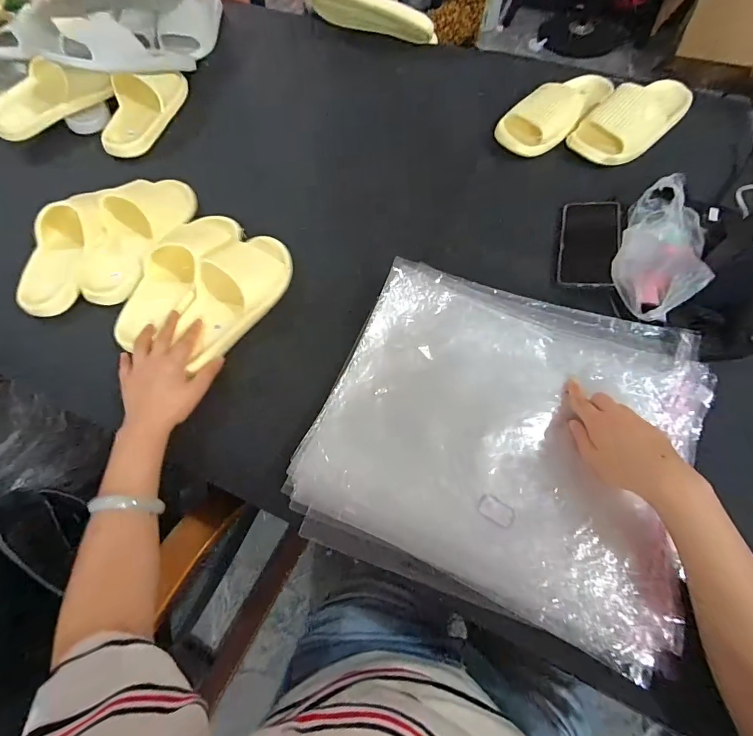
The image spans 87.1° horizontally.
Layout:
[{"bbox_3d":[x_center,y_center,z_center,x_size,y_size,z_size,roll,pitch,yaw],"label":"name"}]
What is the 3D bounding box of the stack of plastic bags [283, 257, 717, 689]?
[{"bbox_3d":[0.142,0.065,0.451,0.390,0.040,0.361,18,66,11],"label":"stack of plastic bags"}]

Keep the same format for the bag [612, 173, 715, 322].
[{"bbox_3d":[0.364,-0.141,0.506,0.103,0.076,0.192,25,68,14],"label":"bag"}]

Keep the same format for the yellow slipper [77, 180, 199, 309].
[{"bbox_3d":[-0.361,-0.205,0.602,0.098,0.072,0.244,23,67,13],"label":"yellow slipper"}]

